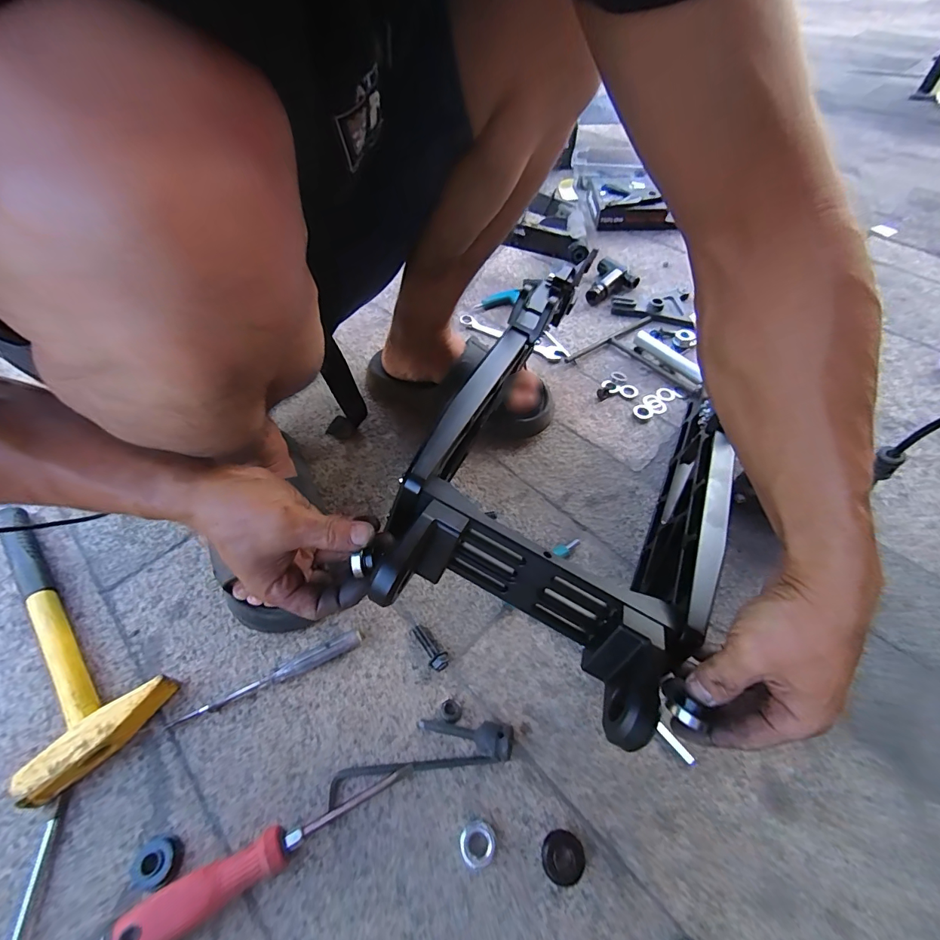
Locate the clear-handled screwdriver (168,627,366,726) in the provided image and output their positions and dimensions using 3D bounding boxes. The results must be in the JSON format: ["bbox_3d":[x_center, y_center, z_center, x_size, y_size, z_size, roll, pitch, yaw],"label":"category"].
[{"bbox_3d":[-0.176,0.185,0.385,0.166,0.012,0.014,-22,57,-14],"label":"clear-handled screwdriver"}]

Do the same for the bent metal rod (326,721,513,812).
[{"bbox_3d":[-0.040,0.224,0.347,0.146,0.025,0.040,-11,55,-6],"label":"bent metal rod"}]

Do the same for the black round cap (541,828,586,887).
[{"bbox_3d":[0.068,0.280,0.316,0.030,0.004,0.030,-1,54,1],"label":"black round cap"}]

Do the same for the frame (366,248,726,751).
[{"bbox_3d":[0.108,-0.023,0.395,0.237,0.086,0.415,20,57,15],"label":"frame"}]

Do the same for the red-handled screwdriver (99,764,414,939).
[{"bbox_3d":[-0.143,0.273,0.314,0.207,0.030,0.028,-25,57,-16],"label":"red-handled screwdriver"}]

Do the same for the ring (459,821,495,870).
[{"bbox_3d":[0.005,0.274,0.319,0.025,0.012,0.026,-1,54,1],"label":"ring"}]

